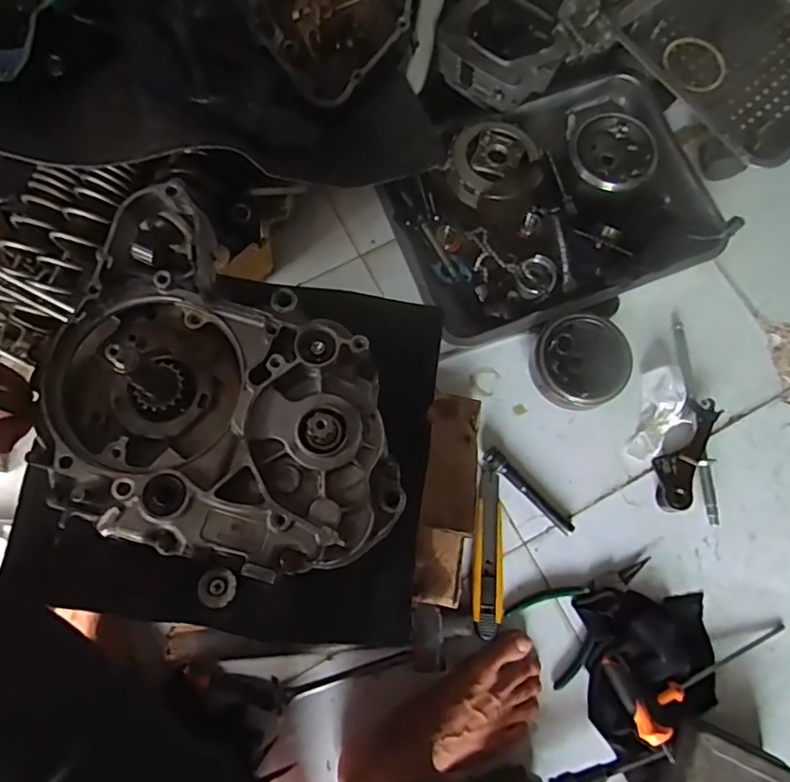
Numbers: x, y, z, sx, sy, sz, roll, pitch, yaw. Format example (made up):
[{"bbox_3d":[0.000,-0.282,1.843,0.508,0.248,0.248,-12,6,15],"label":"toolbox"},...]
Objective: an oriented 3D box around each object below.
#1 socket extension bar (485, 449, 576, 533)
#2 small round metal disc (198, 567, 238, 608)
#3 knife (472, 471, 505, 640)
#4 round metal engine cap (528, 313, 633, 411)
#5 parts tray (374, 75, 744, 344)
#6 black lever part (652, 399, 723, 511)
[{"bbox_3d":[0.149,0.112,0.644,0.125,0.019,0.025,44,79,9],"label":"socket extension bar"},{"bbox_3d":[-0.135,0.149,0.436,0.028,0.004,0.029,0,76,-1],"label":"small round metal disc"},{"bbox_3d":[0.104,0.176,0.626,0.033,0.014,0.170,5,76,0],"label":"knife"},{"bbox_3d":[0.208,-0.030,0.661,0.104,0.066,0.102,0,76,-1],"label":"round metal engine cap"},{"bbox_3d":[0.190,-0.238,0.705,0.379,0.059,0.287,-21,78,-7],"label":"parts tray"},{"bbox_3d":[0.333,0.067,0.659,0.050,0.017,0.133,28,77,5],"label":"black lever part"}]

